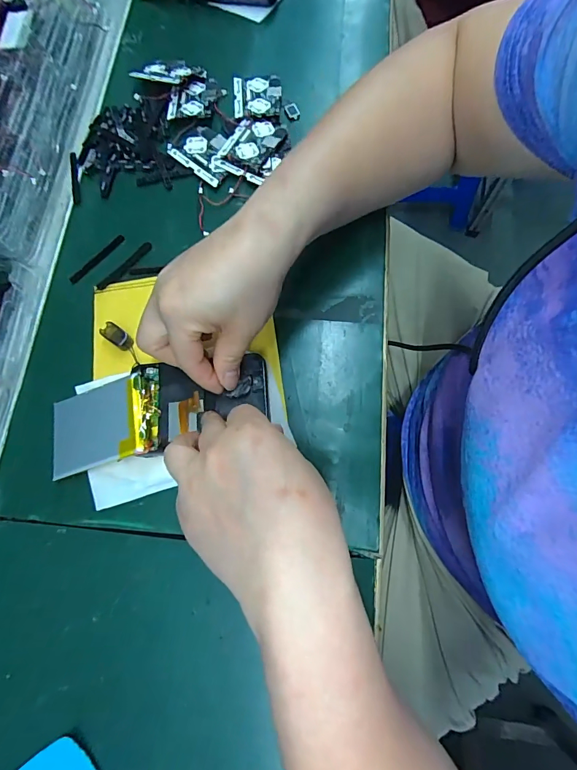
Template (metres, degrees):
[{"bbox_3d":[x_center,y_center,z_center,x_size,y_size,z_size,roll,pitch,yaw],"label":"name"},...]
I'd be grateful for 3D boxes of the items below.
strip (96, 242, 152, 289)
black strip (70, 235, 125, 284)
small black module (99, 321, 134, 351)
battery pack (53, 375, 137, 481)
[{"bbox_3d":[-0.146,-0.106,0.339,0.011,0.004,0.059,43,81,14],"label":"strip"},{"bbox_3d":[-0.173,-0.114,0.347,0.061,0.004,0.009,-44,78,-10],"label":"black strip"},{"bbox_3d":[-0.142,-0.041,0.316,0.029,0.009,0.013,31,78,12],"label":"small black module"},{"bbox_3d":[-0.149,0.031,0.290,0.075,0.004,0.061,-20,67,14],"label":"battery pack"}]

